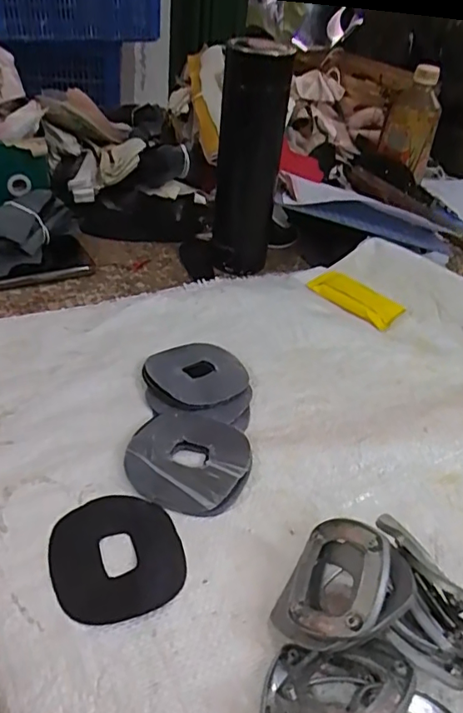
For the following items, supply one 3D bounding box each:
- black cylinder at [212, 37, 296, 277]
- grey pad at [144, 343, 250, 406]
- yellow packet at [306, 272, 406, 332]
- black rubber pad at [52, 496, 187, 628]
[{"bbox_3d":[0.017,-0.200,0.569,0.067,0.218,0.065,7,38,-1],"label":"black cylinder"},{"bbox_3d":[-0.029,0.013,0.458,0.081,0.011,0.076,-21,47,-32],"label":"grey pad"},{"bbox_3d":[0.130,-0.064,0.583,0.100,0.013,0.044,34,45,29],"label":"yellow packet"},{"bbox_3d":[-0.069,0.118,0.328,0.075,0.004,0.080,-9,41,-20],"label":"black rubber pad"}]

